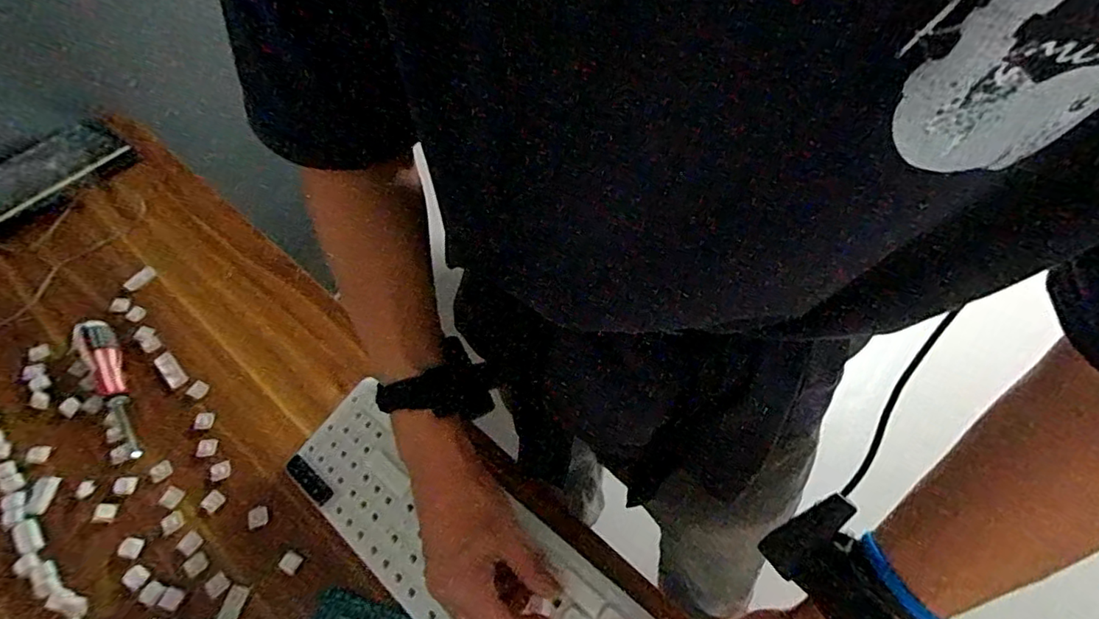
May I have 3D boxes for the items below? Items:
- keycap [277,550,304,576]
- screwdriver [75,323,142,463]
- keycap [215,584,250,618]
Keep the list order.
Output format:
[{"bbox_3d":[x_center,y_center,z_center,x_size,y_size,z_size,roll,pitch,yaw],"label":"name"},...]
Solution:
[{"bbox_3d":[-0.257,0.250,0.556,0.020,0.005,0.019,21,59,14],"label":"keycap"},{"bbox_3d":[-0.501,0.084,0.644,0.040,0.024,0.195,-34,62,-20],"label":"screwdriver"},{"bbox_3d":[-0.303,0.283,0.535,0.019,0.004,0.037,12,57,8],"label":"keycap"}]

